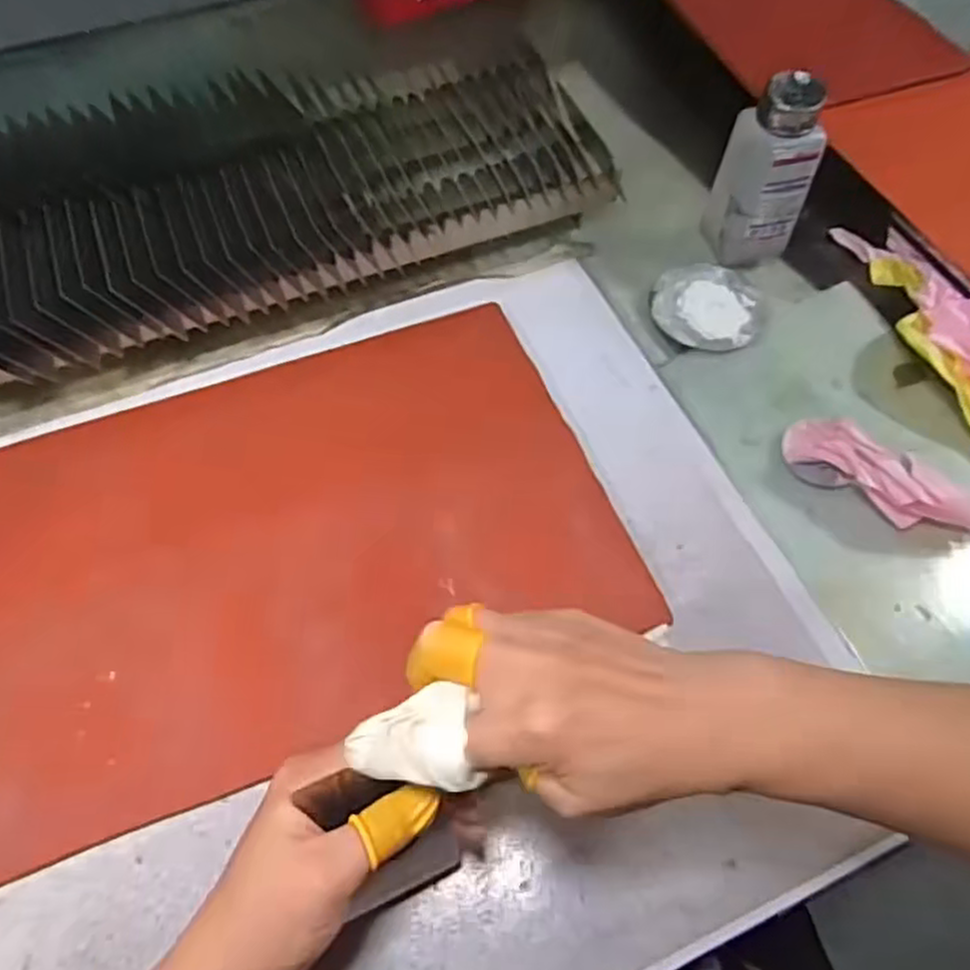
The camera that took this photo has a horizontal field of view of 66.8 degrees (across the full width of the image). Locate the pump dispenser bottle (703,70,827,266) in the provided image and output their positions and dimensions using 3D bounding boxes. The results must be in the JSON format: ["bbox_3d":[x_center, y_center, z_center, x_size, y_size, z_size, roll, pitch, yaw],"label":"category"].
[{"bbox_3d":[0.197,-0.218,0.526,0.054,0.130,0.053,-16,62,-8],"label":"pump dispenser bottle"}]

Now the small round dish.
[{"bbox_3d":[0.165,-0.134,0.547,0.076,0.014,0.083,0,61,0],"label":"small round dish"}]

